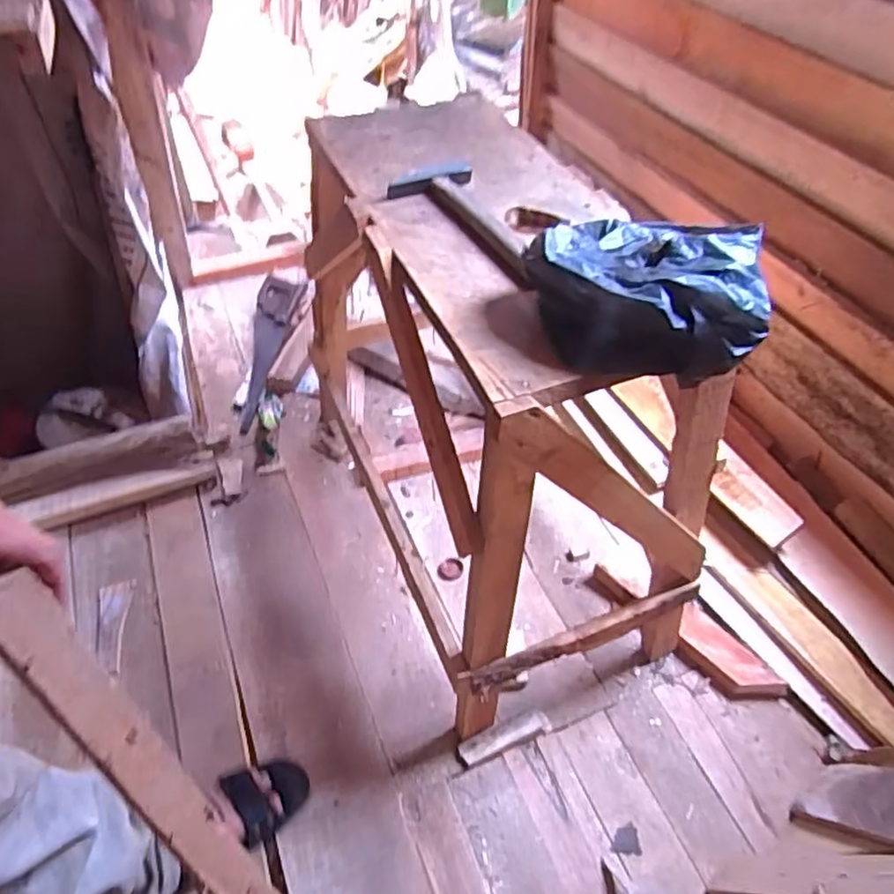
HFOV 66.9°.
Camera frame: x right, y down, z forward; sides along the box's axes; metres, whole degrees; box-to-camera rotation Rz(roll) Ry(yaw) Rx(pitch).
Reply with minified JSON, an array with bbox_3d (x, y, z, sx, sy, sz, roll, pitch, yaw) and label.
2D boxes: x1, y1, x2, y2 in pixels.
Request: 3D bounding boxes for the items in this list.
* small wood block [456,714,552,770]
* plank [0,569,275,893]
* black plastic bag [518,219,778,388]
[{"bbox_3d":[0.085,0.436,1.011,0.143,0.022,0.035,-16,52,-12],"label":"small wood block"},{"bbox_3d":[-0.161,0.372,0.552,0.012,0.700,0.041,9,39,38],"label":"plank"},{"bbox_3d":[0.190,-0.153,0.668,0.227,0.092,0.171,8,51,8],"label":"black plastic bag"}]

